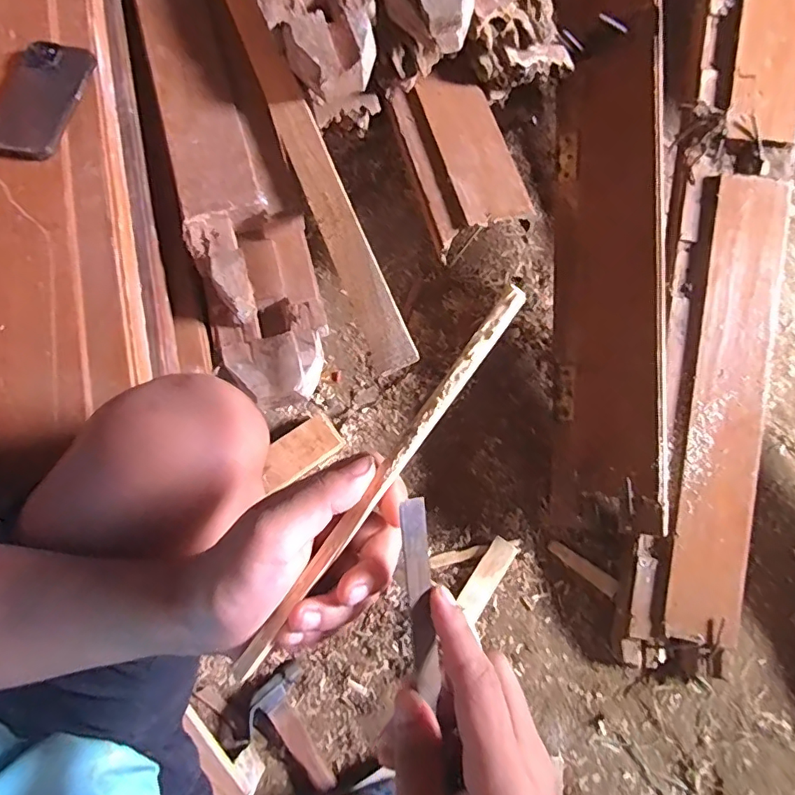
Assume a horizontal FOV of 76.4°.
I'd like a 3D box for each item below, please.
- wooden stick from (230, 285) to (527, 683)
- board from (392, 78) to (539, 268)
[{"bbox_3d":[-0.007,0.040,0.246,0.010,0.013,0.225,36,86,12],"label":"wooden stick"},{"bbox_3d":[0.082,-0.331,0.699,0.131,0.045,0.262,-16,74,-9],"label":"board"}]

